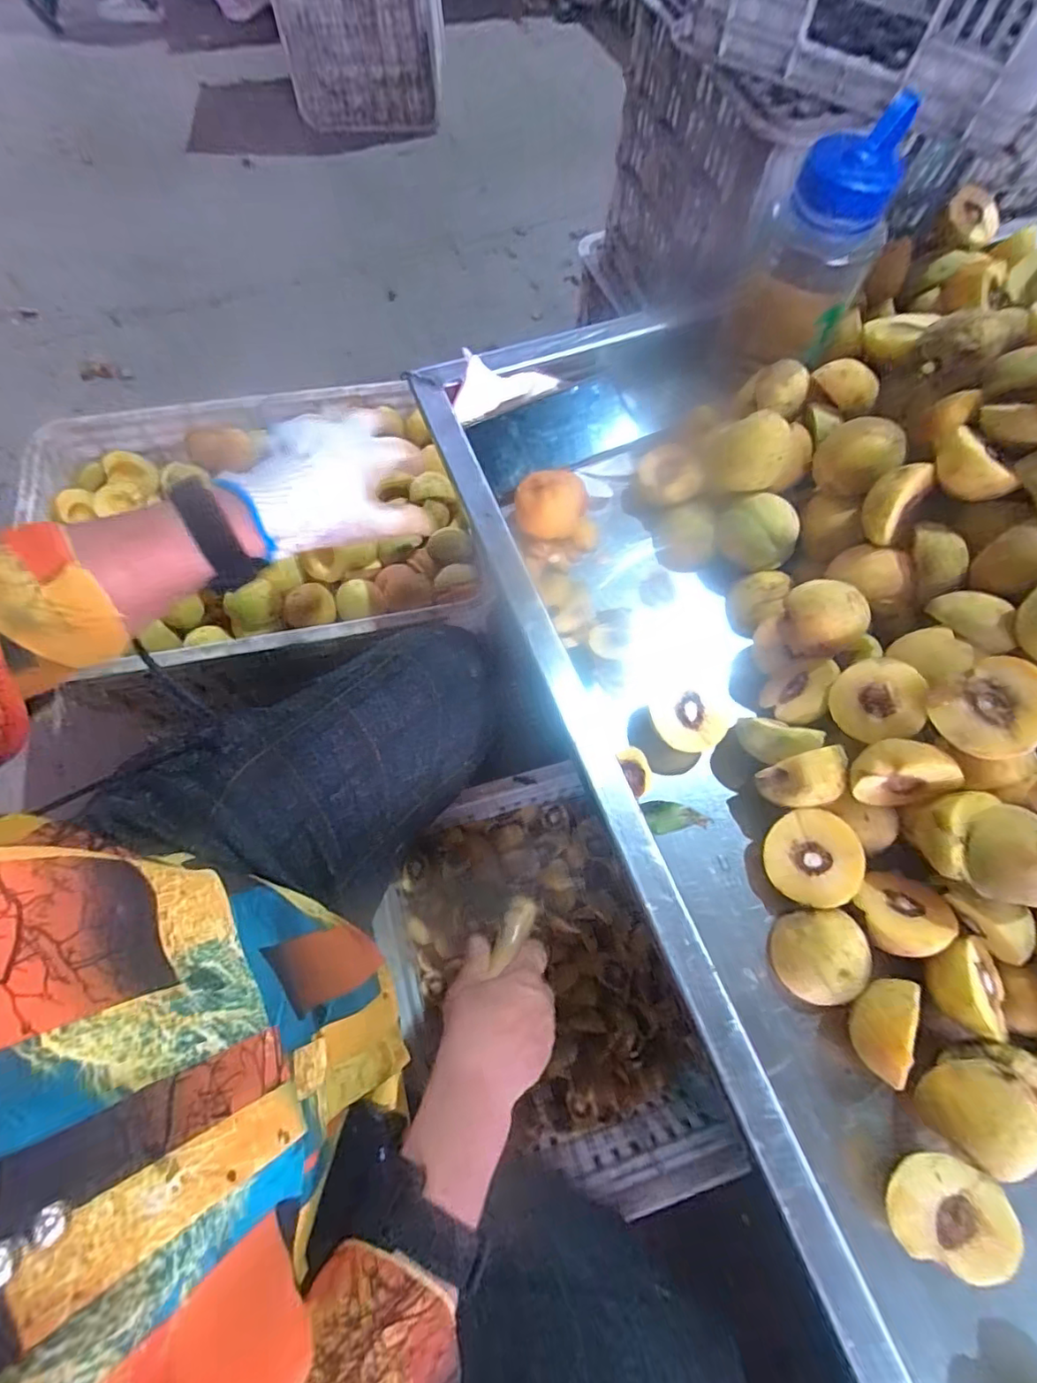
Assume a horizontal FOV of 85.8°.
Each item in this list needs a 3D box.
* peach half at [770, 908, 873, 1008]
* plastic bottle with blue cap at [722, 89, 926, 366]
[{"bbox_3d":[0.201,0.175,0.368,0.051,0.033,0.056,5,69,0],"label":"peach half"},{"bbox_3d":[0.226,-0.333,0.452,0.087,0.170,0.087,5,69,0],"label":"plastic bottle with blue cap"}]

